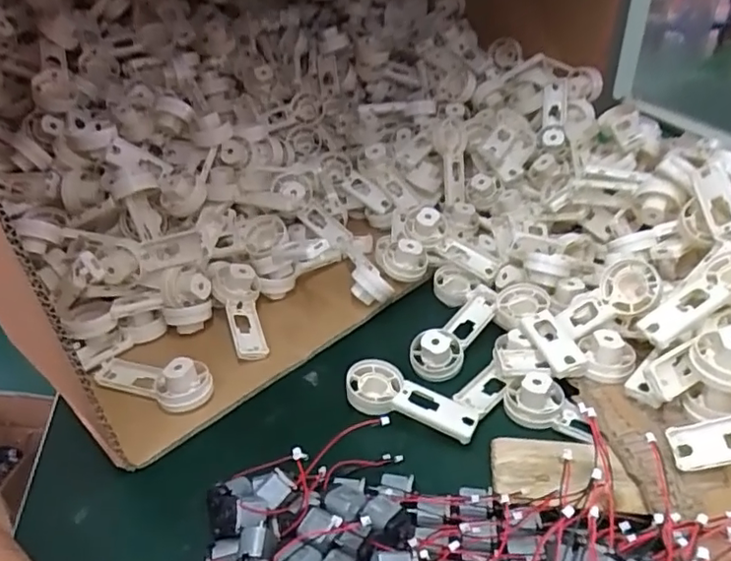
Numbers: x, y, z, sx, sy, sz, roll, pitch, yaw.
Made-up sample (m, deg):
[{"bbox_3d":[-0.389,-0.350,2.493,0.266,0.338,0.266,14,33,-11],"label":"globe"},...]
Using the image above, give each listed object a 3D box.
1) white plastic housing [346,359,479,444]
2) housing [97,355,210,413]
[{"bbox_3d":[0.032,0.081,0.398,0.089,0.021,0.045,7,34,15],"label":"white plastic housing"},{"bbox_3d":[-0.156,0.068,0.425,0.093,0.033,0.036,15,36,25],"label":"housing"}]

